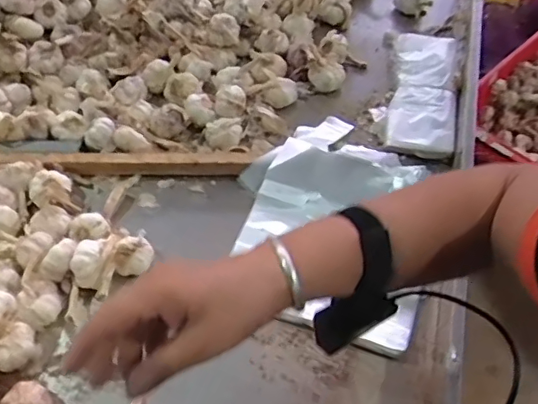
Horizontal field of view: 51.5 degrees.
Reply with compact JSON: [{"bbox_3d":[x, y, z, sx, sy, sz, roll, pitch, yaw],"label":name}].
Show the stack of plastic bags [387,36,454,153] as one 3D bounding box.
[{"bbox_3d":[0.226,-0.165,0.821,0.085,0.031,0.220,8,55,8],"label":"stack of plastic bags"}]

